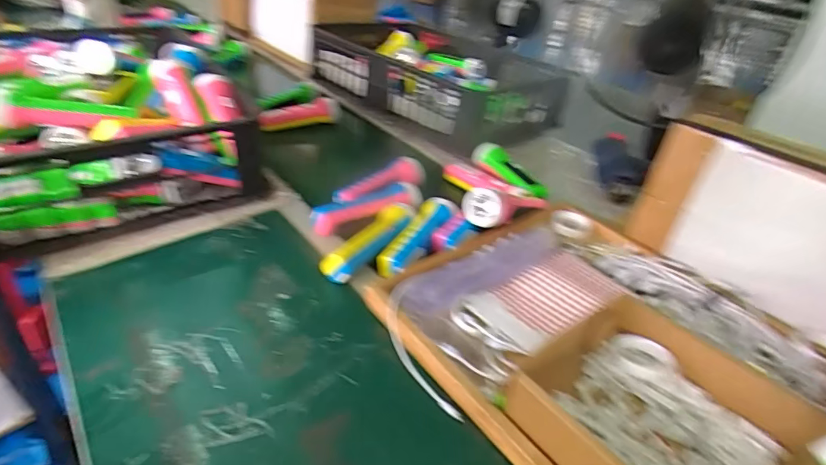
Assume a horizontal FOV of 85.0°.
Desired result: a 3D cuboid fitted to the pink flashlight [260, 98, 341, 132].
[{"bbox_3d":[-0.245,-0.254,0.975,0.171,0.050,0.034,-11,39,-25],"label":"pink flashlight"}]

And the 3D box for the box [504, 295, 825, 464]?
[{"bbox_3d":[0.230,0.168,0.408,0.212,0.052,0.218,-21,44,-35],"label":"box"}]

